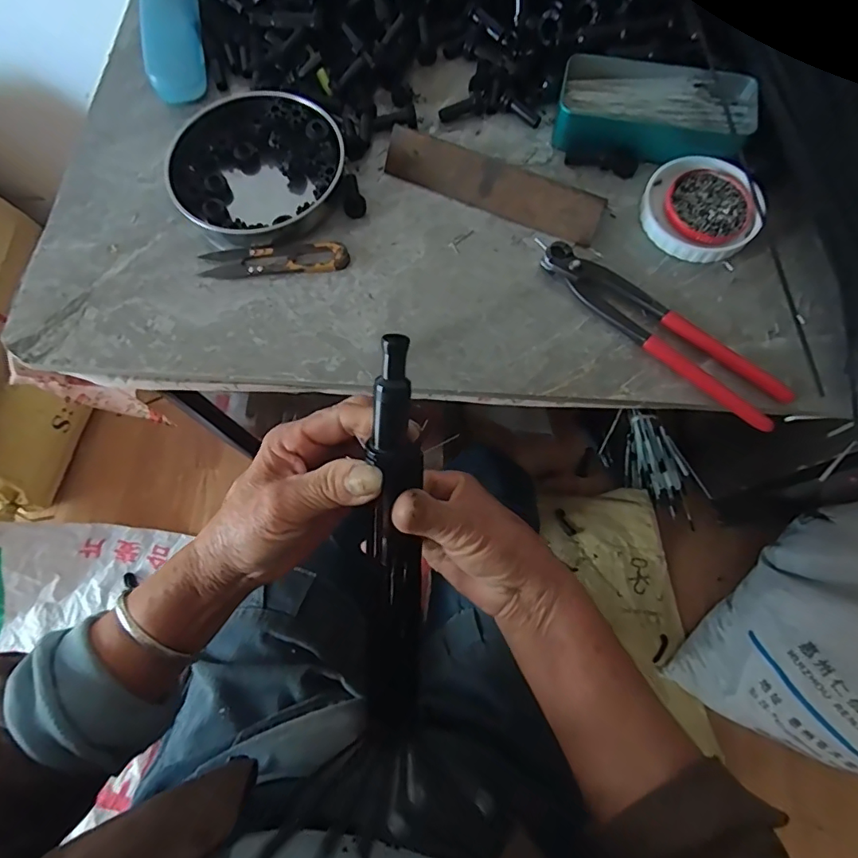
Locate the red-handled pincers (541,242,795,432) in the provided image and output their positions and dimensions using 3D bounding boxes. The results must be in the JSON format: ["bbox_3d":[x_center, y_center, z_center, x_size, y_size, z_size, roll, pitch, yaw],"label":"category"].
[{"bbox_3d":[0.167,-0.074,0.372,0.195,0.015,0.035,41,78,14],"label":"red-handled pincers"}]

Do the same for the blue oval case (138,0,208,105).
[{"bbox_3d":[-0.237,-0.371,0.472,0.048,0.028,0.155,-14,72,-3],"label":"blue oval case"}]

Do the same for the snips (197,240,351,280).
[{"bbox_3d":[-0.122,-0.135,0.405,0.117,0.010,0.029,-3,72,1],"label":"snips"}]

